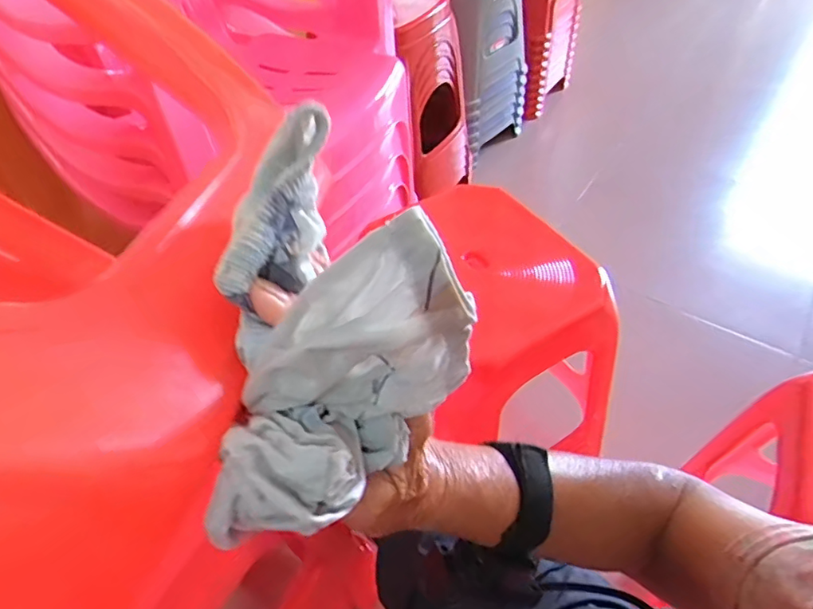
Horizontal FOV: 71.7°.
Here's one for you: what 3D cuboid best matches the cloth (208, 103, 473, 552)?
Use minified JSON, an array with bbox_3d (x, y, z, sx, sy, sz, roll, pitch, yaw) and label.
[{"bbox_3d":[-0.023,0.004,0.204,0.085,0.082,0.131,-4,47,0],"label":"cloth"}]

